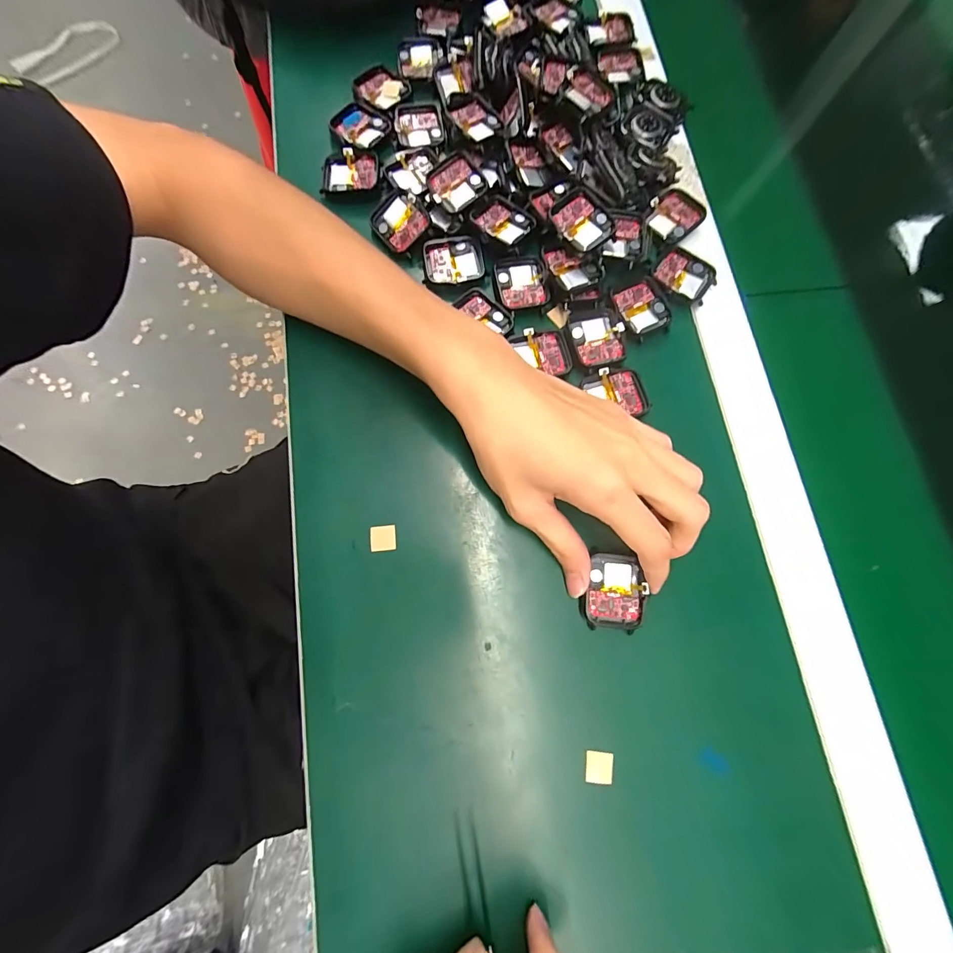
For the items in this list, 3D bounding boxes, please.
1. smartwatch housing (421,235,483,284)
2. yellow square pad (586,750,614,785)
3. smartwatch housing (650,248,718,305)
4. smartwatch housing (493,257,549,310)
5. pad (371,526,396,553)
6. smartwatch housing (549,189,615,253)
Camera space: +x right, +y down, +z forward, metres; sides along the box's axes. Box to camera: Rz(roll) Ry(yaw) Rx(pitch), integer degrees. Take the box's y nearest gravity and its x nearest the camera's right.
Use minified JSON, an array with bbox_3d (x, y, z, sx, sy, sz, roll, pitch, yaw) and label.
[{"bbox_3d":[-0.017,-0.158,0.296,0.042,0.010,0.036,-5,77,-5],"label":"smartwatch housing"},{"bbox_3d":[0.071,0.167,0.231,0.016,0.004,0.016,9,76,-1],"label":"yellow square pad"},{"bbox_3d":[0.156,-0.151,0.301,0.042,0.006,0.040,37,77,5],"label":"smartwatch housing"},{"bbox_3d":[0.033,-0.140,0.293,0.035,0.008,0.038,-11,78,-6],"label":"smartwatch housing"},{"bbox_3d":[-0.060,0.040,0.257,0.016,0.004,0.016,-6,77,-5],"label":"pad"},{"bbox_3d":[0.074,-0.181,0.289,0.036,0.014,0.041,-31,79,-6],"label":"smartwatch housing"}]

